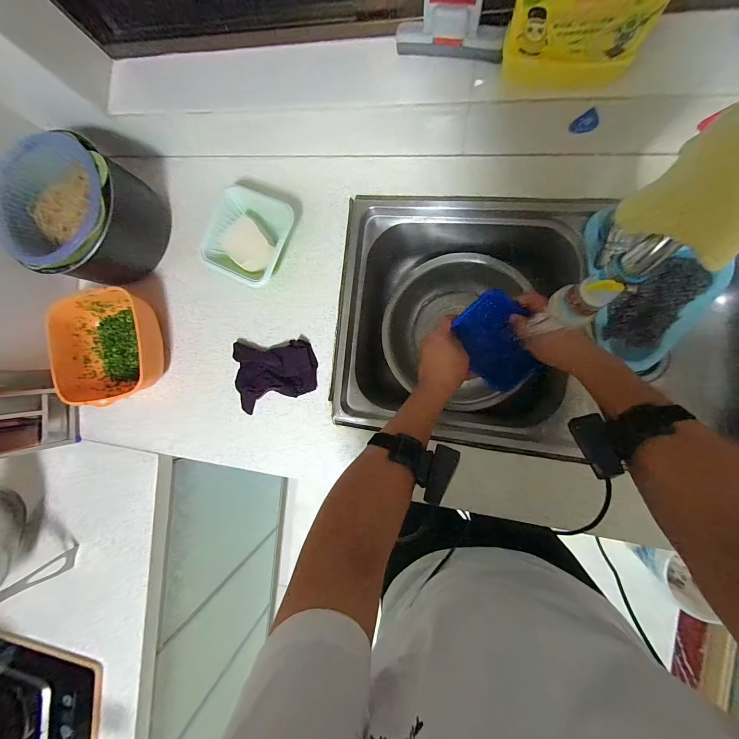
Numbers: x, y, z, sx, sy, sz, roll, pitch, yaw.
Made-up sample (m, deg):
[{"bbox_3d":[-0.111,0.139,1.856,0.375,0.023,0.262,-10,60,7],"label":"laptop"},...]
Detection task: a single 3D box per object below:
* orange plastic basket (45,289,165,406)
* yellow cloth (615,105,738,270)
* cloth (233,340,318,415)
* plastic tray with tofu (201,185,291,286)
[{"bbox_3d":[-0.486,-0.045,0.618,0.193,0.086,0.204,0,91,6],"label":"orange plastic basket"},{"bbox_3d":[0.260,-0.133,0.232,0.082,0.062,0.087,44,99,8],"label":"yellow cloth"},{"bbox_3d":[-0.175,0.007,0.603,0.154,0.010,0.120,-8,91,6],"label":"cloth"},{"bbox_3d":[-0.222,-0.242,0.589,0.149,0.034,0.158,25,94,5],"label":"plastic tray with tofu"}]

